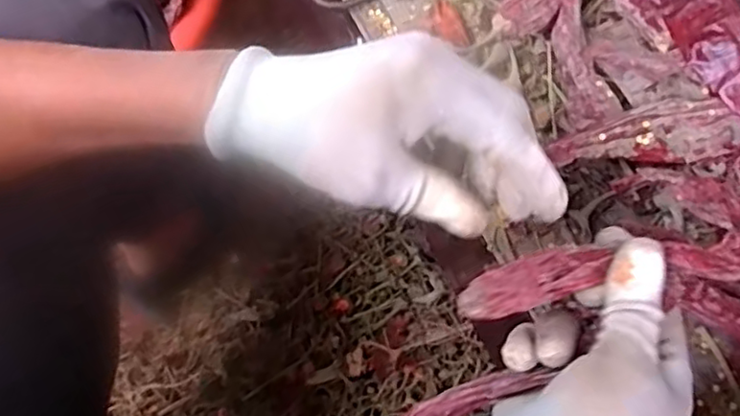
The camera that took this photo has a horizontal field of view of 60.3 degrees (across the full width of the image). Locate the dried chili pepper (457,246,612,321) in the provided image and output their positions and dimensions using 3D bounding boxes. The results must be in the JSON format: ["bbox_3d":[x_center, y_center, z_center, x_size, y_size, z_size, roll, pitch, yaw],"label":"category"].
[{"bbox_3d":[0.072,0.031,0.279,0.081,0.019,0.023,-14,74,-34],"label":"dried chili pepper"}]

